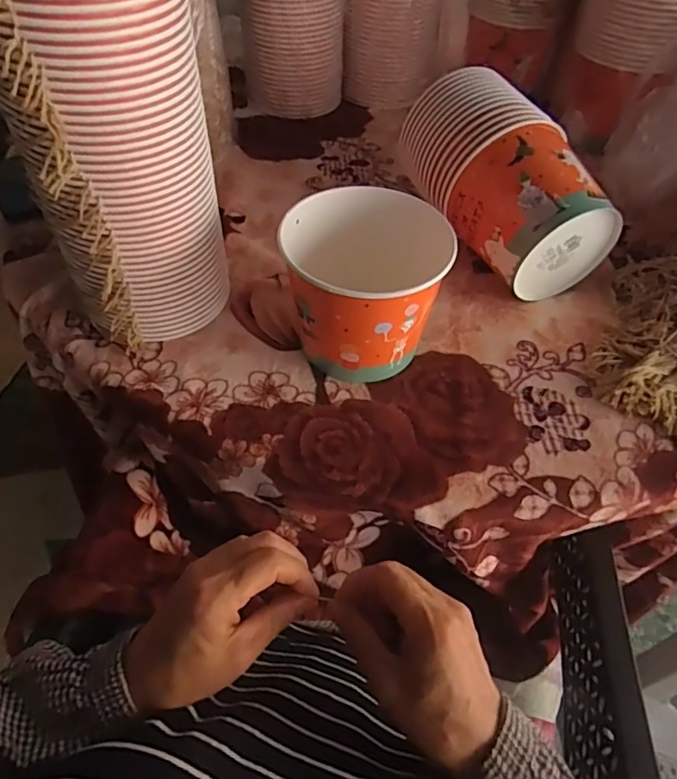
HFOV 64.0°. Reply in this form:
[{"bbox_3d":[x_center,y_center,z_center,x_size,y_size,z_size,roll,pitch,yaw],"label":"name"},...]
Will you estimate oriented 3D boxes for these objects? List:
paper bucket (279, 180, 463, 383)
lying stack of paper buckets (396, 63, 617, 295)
[{"bbox_3d":[0.017,-0.098,0.554,0.135,0.135,0.147,1,51,-1],"label":"paper bucket"},{"bbox_3d":[0.192,-0.255,0.649,0.132,0.133,0.288,-22,69,-18],"label":"lying stack of paper buckets"}]

